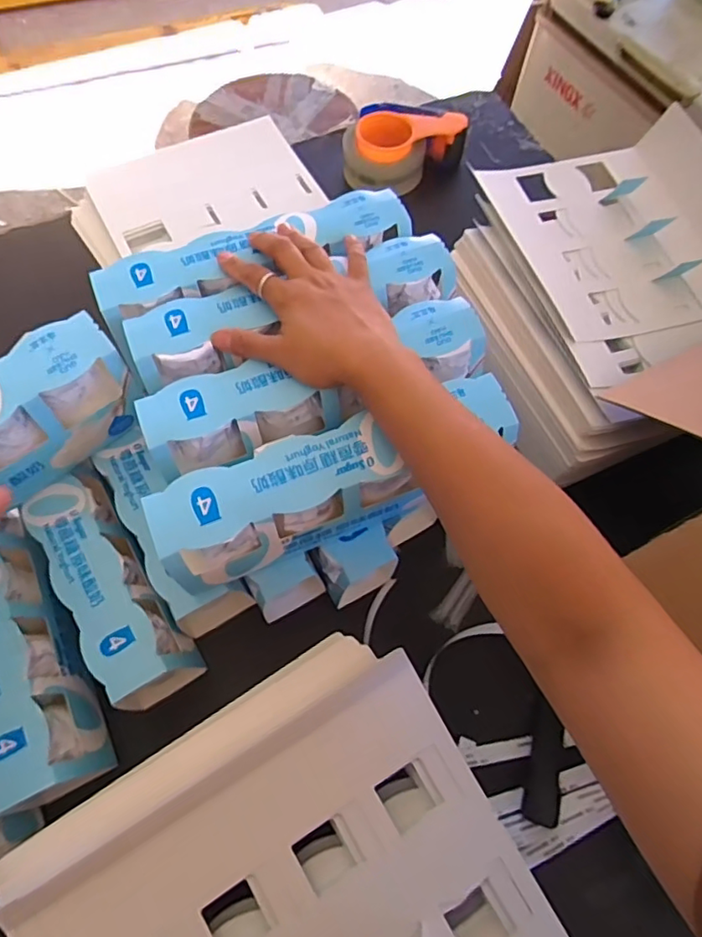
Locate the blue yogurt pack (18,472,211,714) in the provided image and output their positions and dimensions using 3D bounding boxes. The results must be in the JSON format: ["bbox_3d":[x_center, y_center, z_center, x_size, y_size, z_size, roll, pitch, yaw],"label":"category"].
[{"bbox_3d":[-0.205,0.111,0.494,0.065,0.097,0.211,-30,71,-15],"label":"blue yogurt pack"}]

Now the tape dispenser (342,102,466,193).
[{"bbox_3d":[0.070,-0.448,0.776,0.170,0.071,0.096,-21,69,-12],"label":"tape dispenser"}]

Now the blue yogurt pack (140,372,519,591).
[{"bbox_3d":[-0.012,0.016,0.442,0.268,0.106,0.065,-20,69,-12],"label":"blue yogurt pack"}]

